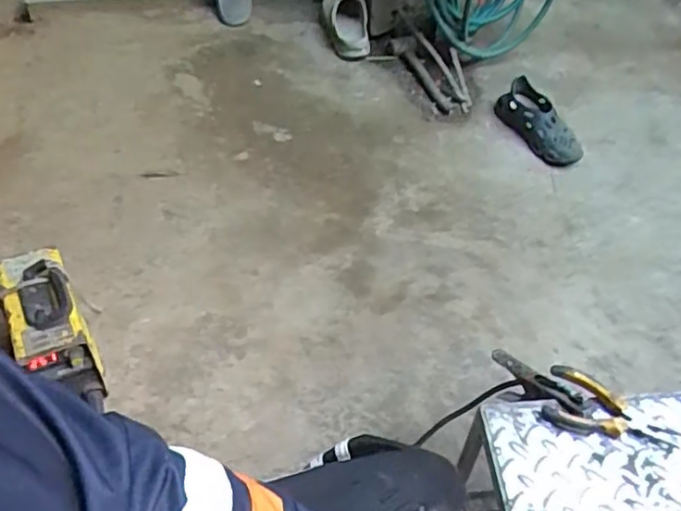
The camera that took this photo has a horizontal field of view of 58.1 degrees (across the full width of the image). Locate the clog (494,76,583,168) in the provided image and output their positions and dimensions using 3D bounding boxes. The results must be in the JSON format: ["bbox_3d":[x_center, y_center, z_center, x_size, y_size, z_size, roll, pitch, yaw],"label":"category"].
[{"bbox_3d":[0.499,-0.341,1.536,0.119,0.085,0.277,-16,50,-14],"label":"clog"}]

